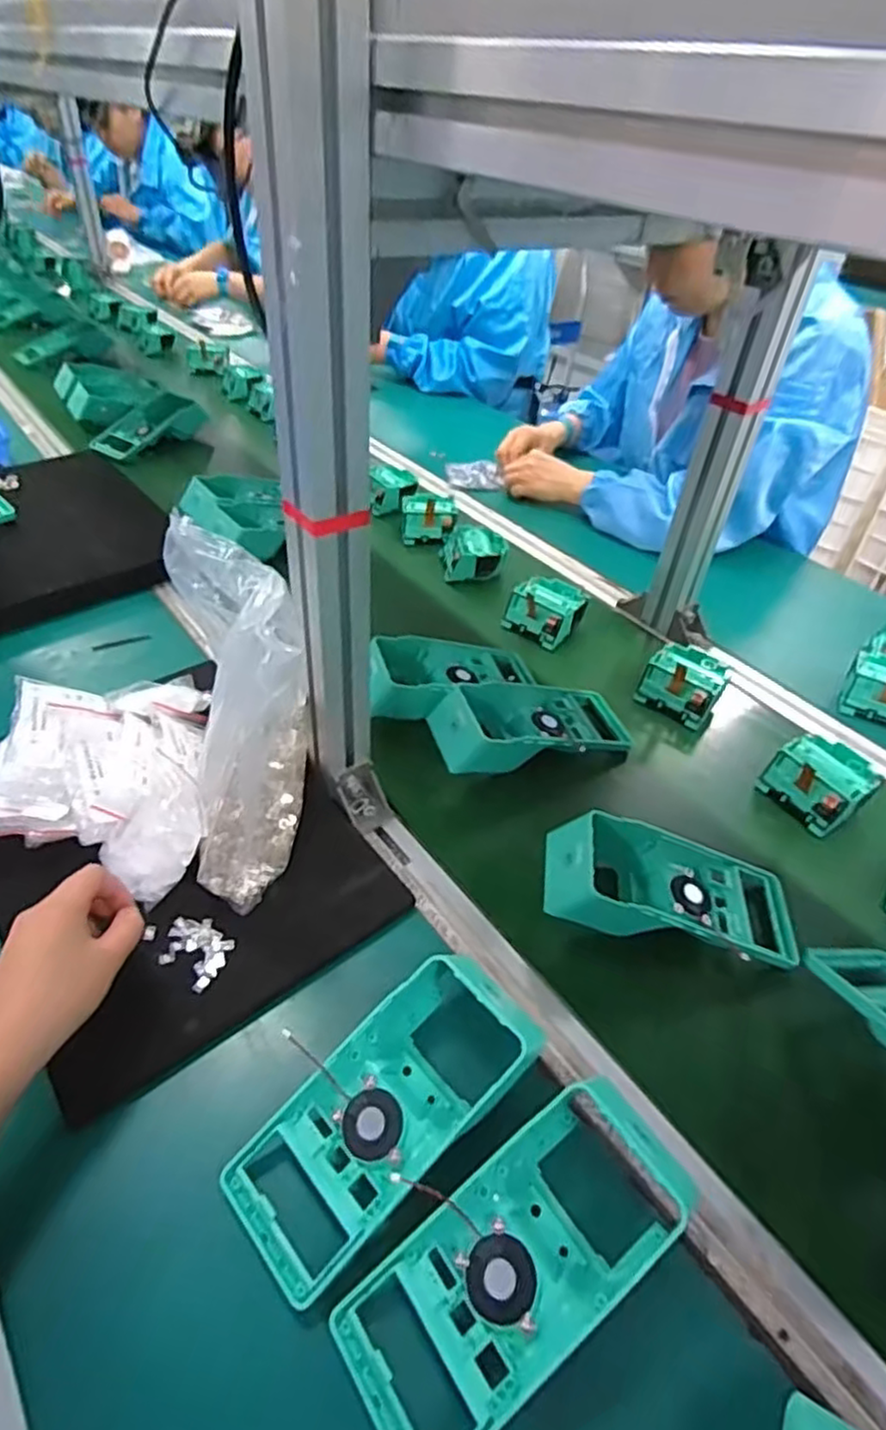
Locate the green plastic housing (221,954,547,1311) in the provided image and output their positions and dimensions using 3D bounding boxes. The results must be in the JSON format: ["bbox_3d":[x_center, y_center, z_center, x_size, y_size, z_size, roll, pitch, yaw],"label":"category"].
[{"bbox_3d":[-0.032,0.217,0.394,0.185,0.052,0.096,-30,53,-35],"label":"green plastic housing"}]

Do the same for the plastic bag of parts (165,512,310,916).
[{"bbox_3d":[-0.139,0.006,0.488,0.087,0.232,0.157,-5,42,-13],"label":"plastic bag of parts"}]

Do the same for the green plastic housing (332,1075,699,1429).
[{"bbox_3d":[0.041,0.272,0.345,0.184,0.060,0.088,-25,50,-31],"label":"green plastic housing"}]

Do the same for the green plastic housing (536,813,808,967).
[{"bbox_3d":[0.174,0.134,0.526,0.189,0.056,0.089,10,41,3],"label":"green plastic housing"}]

